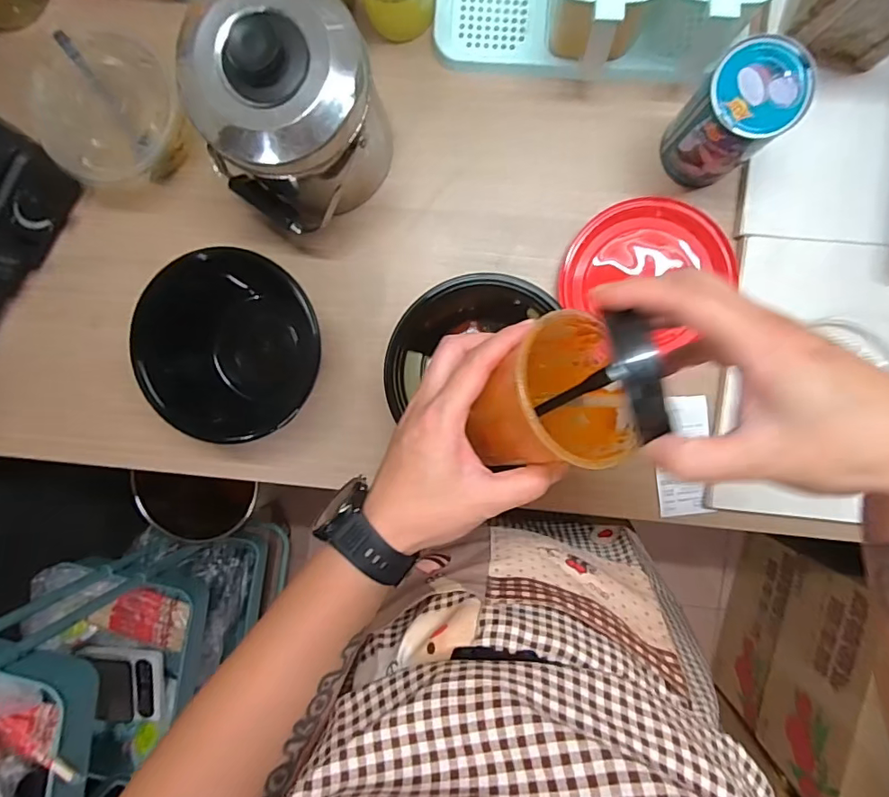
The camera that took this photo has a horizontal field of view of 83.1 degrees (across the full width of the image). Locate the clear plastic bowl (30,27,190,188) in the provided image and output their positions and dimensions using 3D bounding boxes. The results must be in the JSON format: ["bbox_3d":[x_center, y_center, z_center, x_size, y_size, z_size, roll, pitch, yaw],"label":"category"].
[{"bbox_3d":[-0.311,-0.268,0.480,0.119,0.077,0.131,30,94,2],"label":"clear plastic bowl"}]

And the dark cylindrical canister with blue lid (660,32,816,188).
[{"bbox_3d":[0.240,-0.236,0.426,0.070,0.103,0.073,0,92,4],"label":"dark cylindrical canister with blue lid"}]

